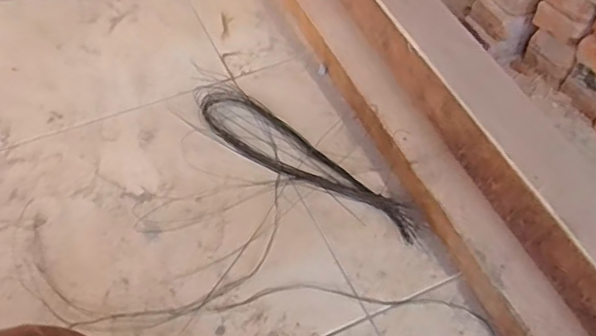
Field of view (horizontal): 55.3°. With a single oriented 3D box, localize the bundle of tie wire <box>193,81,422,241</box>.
[{"bbox_3d":[0.002,-0.020,0.877,0.433,0.030,0.090,35,61,25],"label":"bundle of tie wire"}]

